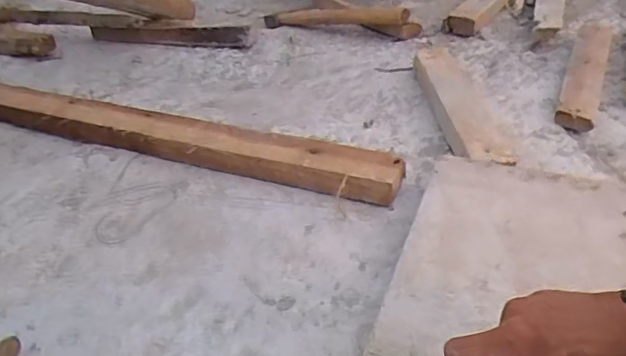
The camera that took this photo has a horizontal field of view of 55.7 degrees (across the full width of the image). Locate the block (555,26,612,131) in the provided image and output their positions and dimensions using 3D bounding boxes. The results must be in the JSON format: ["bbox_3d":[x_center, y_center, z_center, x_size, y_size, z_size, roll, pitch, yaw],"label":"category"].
[{"bbox_3d":[0.447,-0.186,0.961,0.057,0.037,0.394,13,38,23],"label":"block"}]

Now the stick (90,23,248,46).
[{"bbox_3d":[-0.299,-0.295,1.231,0.350,0.039,0.042,2,35,10],"label":"stick"}]

